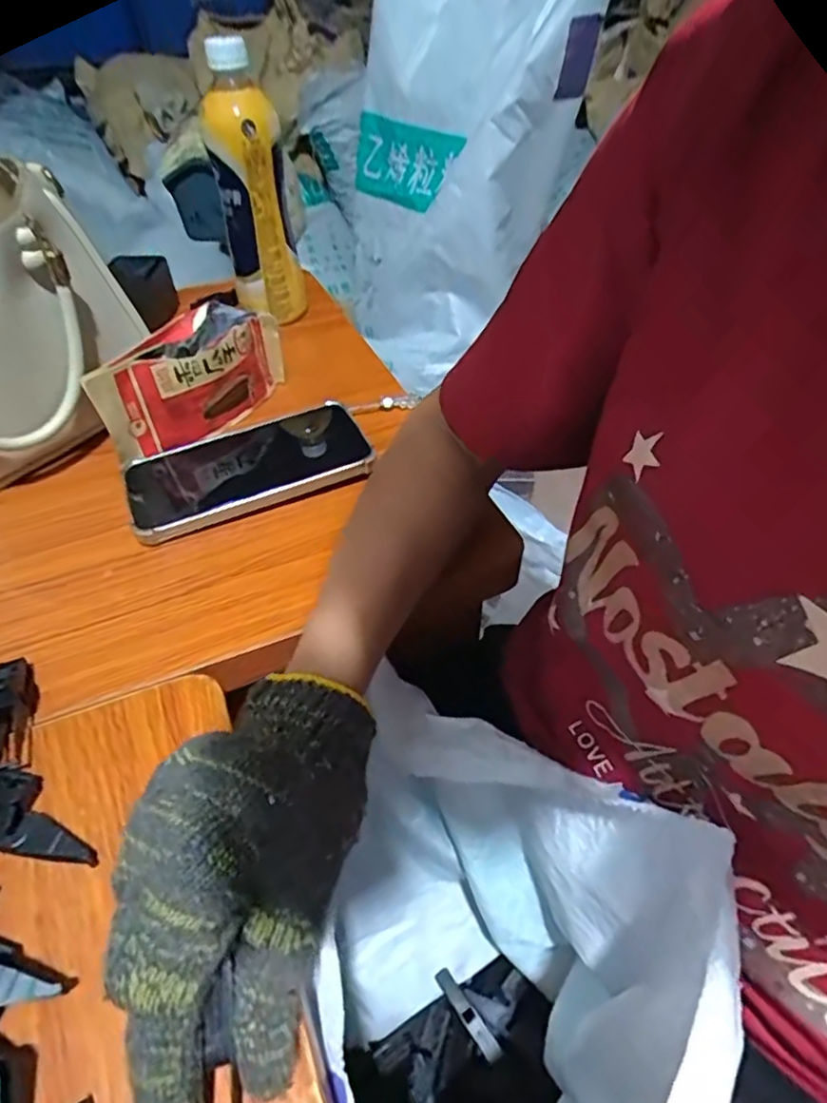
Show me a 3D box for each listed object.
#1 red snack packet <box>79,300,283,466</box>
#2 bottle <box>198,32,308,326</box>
[{"bbox_3d":[-0.162,-0.127,0.476,0.042,0.087,0.152,19,48,17],"label":"red snack packet"},{"bbox_3d":[-0.139,-0.312,0.551,0.063,0.206,0.057,-9,46,-10],"label":"bottle"}]

